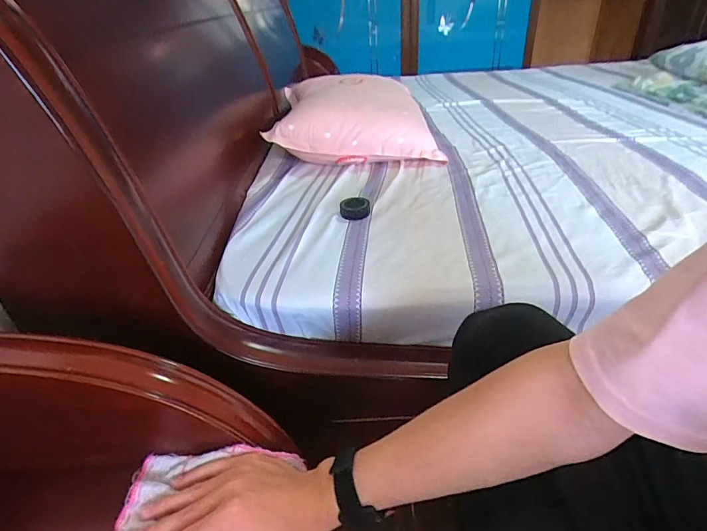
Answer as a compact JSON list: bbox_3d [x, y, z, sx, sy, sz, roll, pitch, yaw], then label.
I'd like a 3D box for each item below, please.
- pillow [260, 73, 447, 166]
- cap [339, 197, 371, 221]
[{"bbox_3d":[-0.007,-0.462,1.261,0.436,0.134,0.644,-5,33,0],"label":"pillow"},{"bbox_3d":[0.002,-0.115,0.824,0.059,0.024,0.057,-4,33,1],"label":"cap"}]

